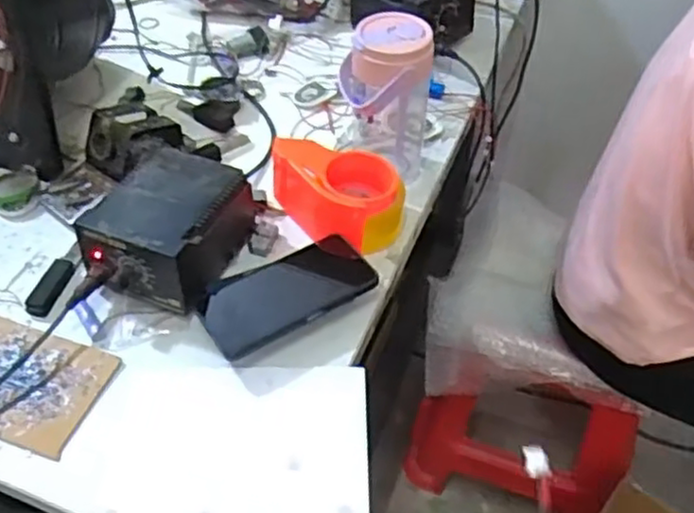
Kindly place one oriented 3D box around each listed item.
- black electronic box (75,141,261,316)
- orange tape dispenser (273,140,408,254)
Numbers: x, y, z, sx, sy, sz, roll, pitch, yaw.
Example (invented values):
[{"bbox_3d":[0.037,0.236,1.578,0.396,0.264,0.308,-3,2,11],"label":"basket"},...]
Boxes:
[{"bbox_3d":[-0.177,-0.030,0.712,0.118,0.087,0.165,18,50,15],"label":"black electronic box"},{"bbox_3d":[-0.012,-0.072,0.740,0.138,0.078,0.078,28,54,23],"label":"orange tape dispenser"}]

